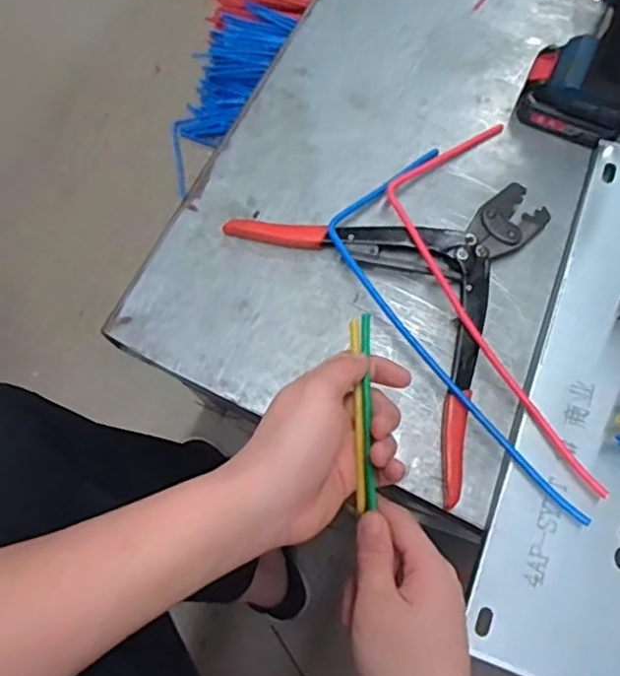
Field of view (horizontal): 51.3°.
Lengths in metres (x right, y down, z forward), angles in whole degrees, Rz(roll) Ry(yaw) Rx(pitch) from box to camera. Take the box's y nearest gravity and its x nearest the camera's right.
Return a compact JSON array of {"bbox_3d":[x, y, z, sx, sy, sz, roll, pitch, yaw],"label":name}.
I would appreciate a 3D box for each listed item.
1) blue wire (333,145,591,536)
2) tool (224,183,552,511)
[{"bbox_3d":[0.098,-0.006,0.510,0.115,0.032,0.324,-13,74,-5],"label":"blue wire"},{"bbox_3d":[0.106,-0.045,0.532,0.211,0.021,0.266,-35,77,-10],"label":"tool"}]

